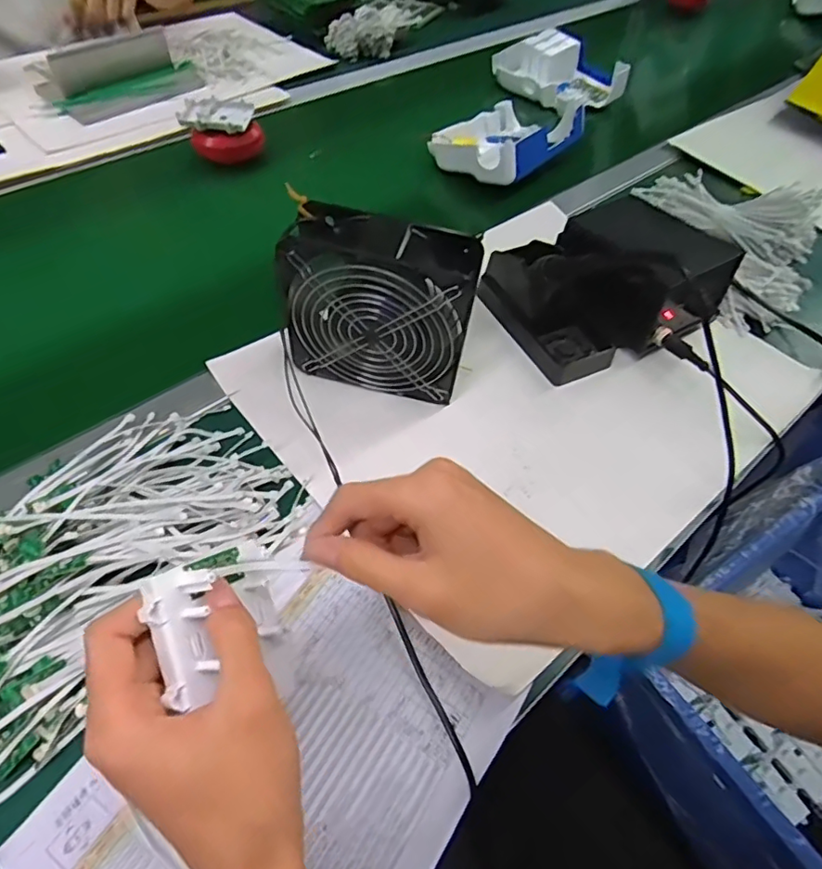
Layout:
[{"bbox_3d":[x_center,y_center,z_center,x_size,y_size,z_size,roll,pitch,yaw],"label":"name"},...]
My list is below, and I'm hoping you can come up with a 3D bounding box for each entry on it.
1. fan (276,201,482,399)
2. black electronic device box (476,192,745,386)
[{"bbox_3d":[-0.027,-0.107,0.477,0.153,0.144,0.064,13,55,5],"label":"fan"},{"bbox_3d":[0.208,-0.163,0.580,0.213,0.093,0.168,-21,59,-18],"label":"black electronic device box"}]

